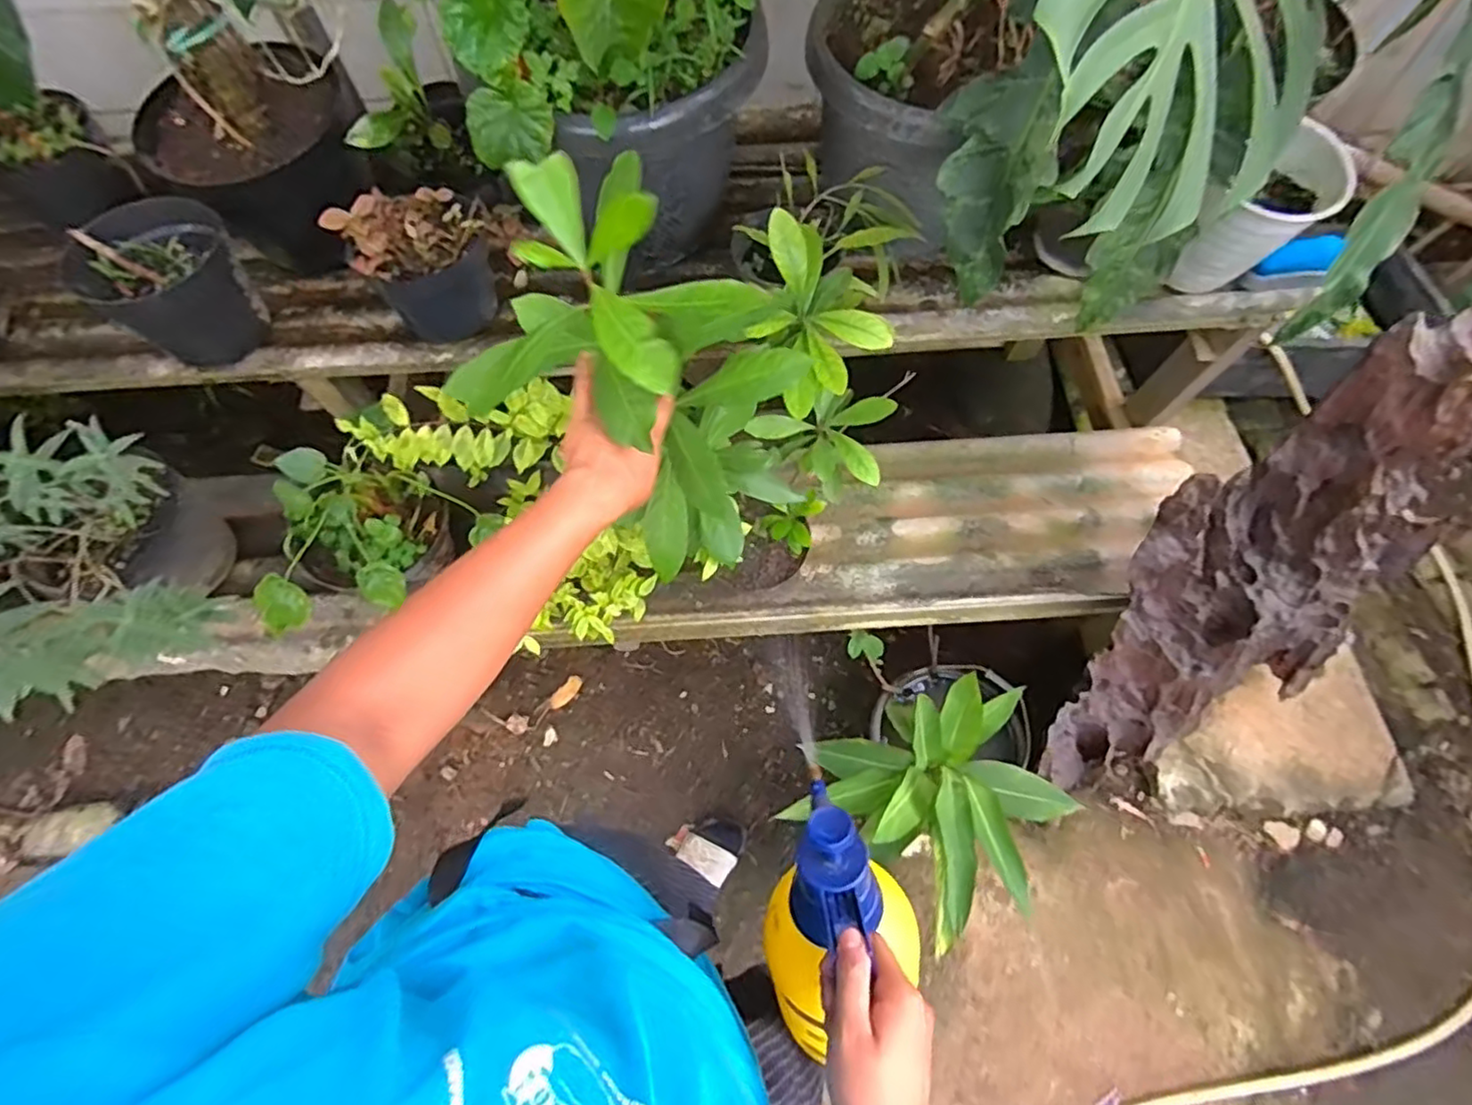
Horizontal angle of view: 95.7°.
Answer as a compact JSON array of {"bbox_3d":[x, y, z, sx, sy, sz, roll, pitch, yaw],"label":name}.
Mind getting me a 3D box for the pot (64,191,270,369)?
[{"bbox_3d":[-0.749,-0.359,0.888,0.171,0.144,0.171,0,67,0],"label":"pot"}]

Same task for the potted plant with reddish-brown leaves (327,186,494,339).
[{"bbox_3d":[-0.429,-0.398,0.928,0.177,0.143,0.164,-30,70,-12],"label":"potted plant with reddish-brown leaves"}]

